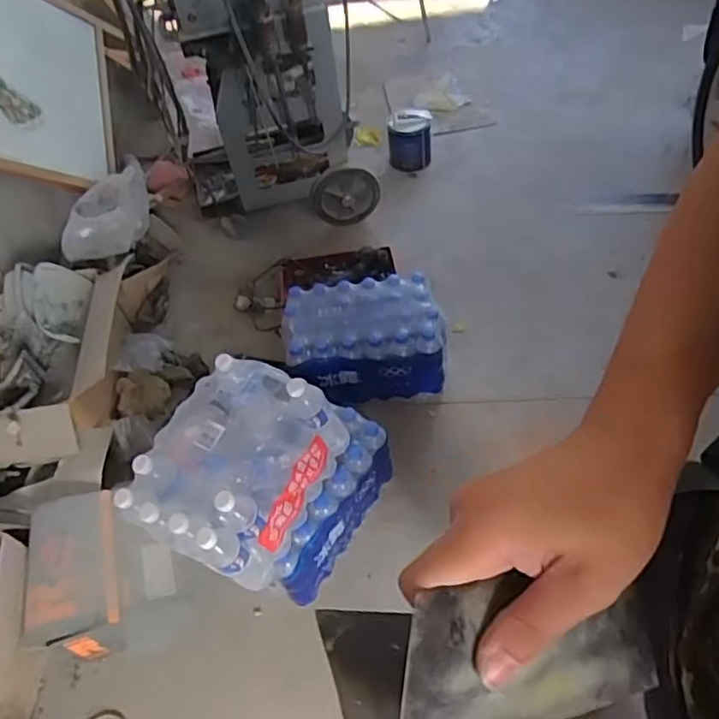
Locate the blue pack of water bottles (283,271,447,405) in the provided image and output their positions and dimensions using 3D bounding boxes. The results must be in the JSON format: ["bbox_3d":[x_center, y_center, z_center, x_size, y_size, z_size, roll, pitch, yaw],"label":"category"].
[{"bbox_3d":[0.013,-0.051,1.574,0.368,0.193,0.240,-7,53,2],"label":"blue pack of water bottles"}]

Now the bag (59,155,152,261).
[{"bbox_3d":[-0.695,-0.391,1.755,0.093,0.163,0.295,22,59,21],"label":"bag"}]

